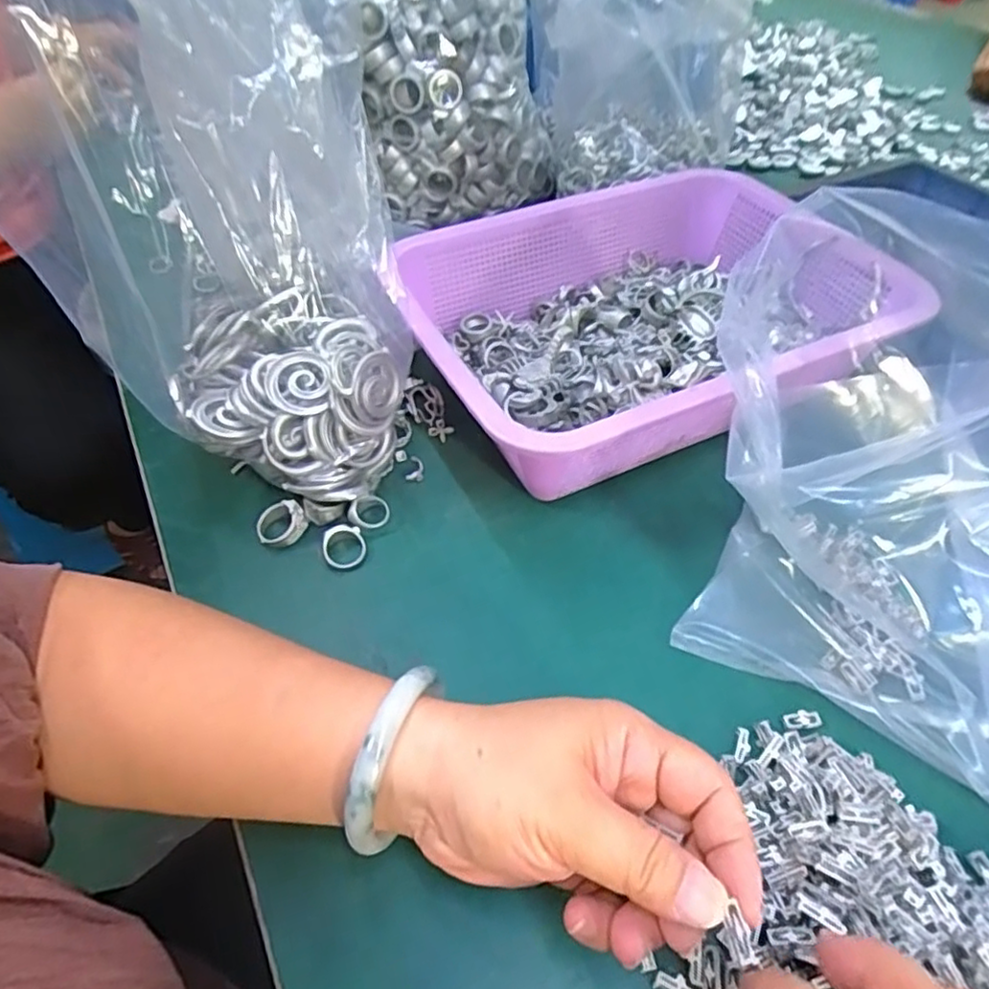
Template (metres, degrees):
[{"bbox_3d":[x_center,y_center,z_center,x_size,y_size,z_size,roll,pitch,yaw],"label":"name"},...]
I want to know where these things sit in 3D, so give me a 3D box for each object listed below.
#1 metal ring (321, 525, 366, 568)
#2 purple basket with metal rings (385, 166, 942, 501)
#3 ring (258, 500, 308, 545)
[{"bbox_3d":[-0.084,0.029,0.363,0.023,0.011,0.024,-1,50,1],"label":"metal ring"},{"bbox_3d":[0.094,-0.115,0.437,0.299,0.080,0.224,-23,53,-17],"label":"purple basket with metal rings"},{"bbox_3d":[-0.121,0.016,0.369,0.028,0.016,0.022,-24,54,-18],"label":"ring"}]

